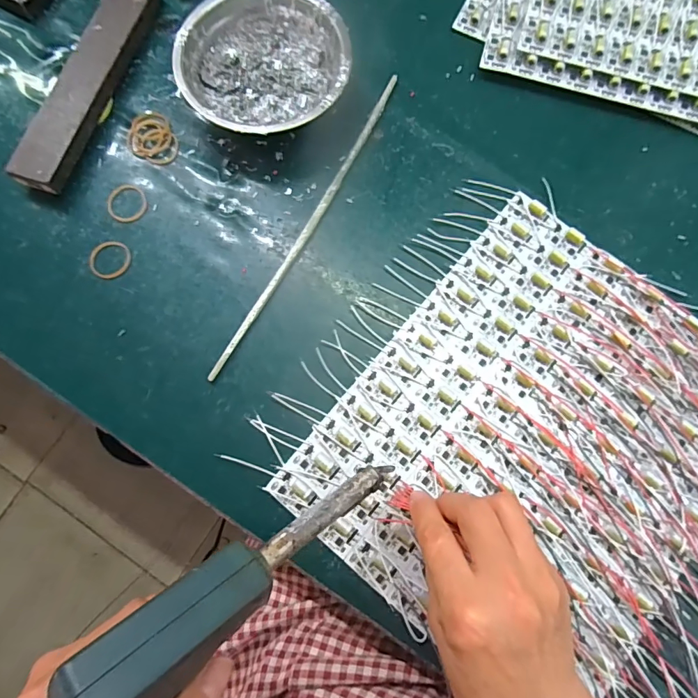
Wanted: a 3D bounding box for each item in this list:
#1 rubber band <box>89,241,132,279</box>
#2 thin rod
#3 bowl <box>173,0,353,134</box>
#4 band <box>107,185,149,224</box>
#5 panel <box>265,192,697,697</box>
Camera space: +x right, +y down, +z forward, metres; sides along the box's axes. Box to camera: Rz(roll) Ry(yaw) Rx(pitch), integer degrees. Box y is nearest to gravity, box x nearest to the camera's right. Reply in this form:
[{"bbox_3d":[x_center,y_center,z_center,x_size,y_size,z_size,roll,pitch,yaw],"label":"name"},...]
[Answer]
[{"bbox_3d":[-0.178,-0.067,0.337,0.027,0.006,0.030,25,80,5],"label":"rubber band"},{"bbox_3d":[-0.029,-0.098,0.341,0.010,0.010,0.273,28,80,5],"label":"thin rod"},{"bbox_3d":[-0.062,-0.213,0.348,0.123,0.039,0.125,0,79,0],"label":"bowl"},{"bbox_3d":[-0.169,-0.111,0.345,0.030,0.005,0.032,0,79,0],"label":"band"},{"bbox_3d":[0.130,0.063,0.309,0.241,0.010,0.287,40,82,8],"label":"panel"}]

